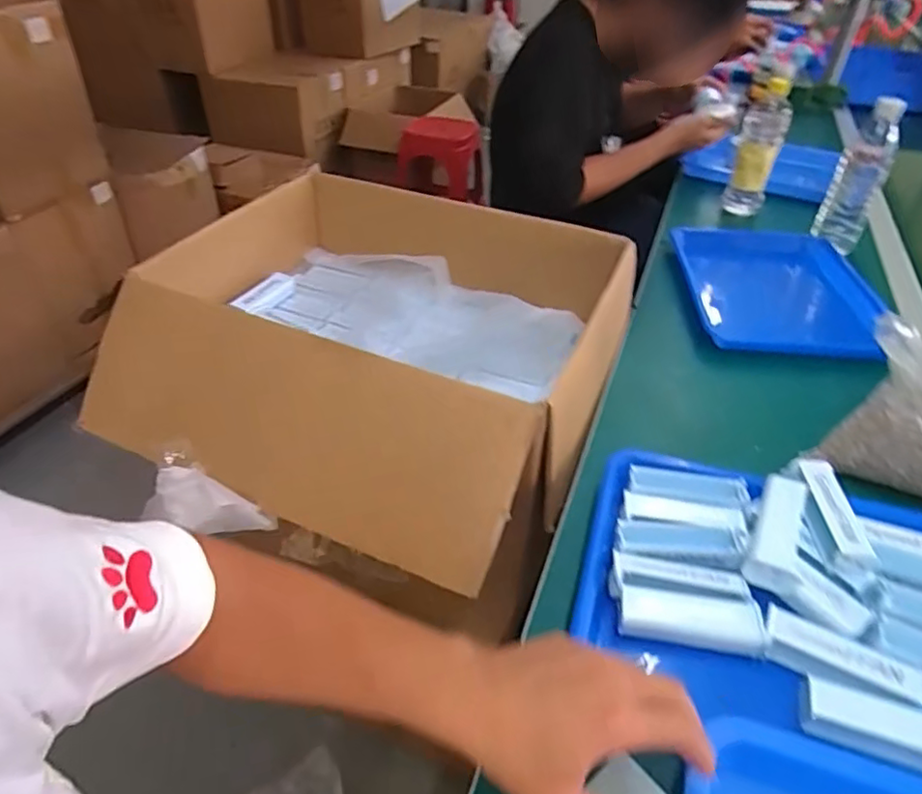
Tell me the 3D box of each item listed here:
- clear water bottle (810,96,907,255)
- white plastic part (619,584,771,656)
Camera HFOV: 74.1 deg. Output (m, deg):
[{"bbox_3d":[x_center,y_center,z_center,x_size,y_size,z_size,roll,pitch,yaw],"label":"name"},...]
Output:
[{"bbox_3d":[0.609,-0.332,0.936,0.068,0.213,0.052,25,45,25],"label":"clear water bottle"},{"bbox_3d":[0.172,0.167,0.460,0.102,0.023,0.033,7,40,6],"label":"white plastic part"}]

